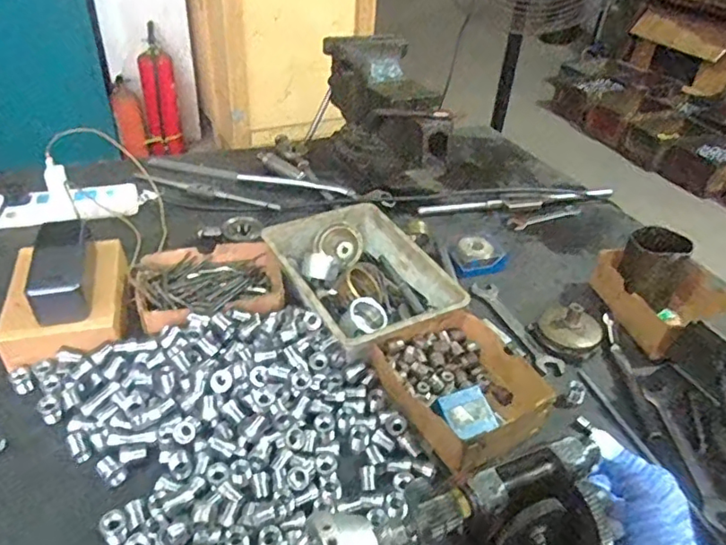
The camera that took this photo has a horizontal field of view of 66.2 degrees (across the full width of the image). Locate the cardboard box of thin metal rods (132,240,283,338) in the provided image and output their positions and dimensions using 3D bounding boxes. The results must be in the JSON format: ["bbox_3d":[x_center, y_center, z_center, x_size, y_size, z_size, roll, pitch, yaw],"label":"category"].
[{"bbox_3d":[-0.188,0.018,0.702,0.182,0.039,0.139,-11,39,-20],"label":"cardboard box of thin metal rods"}]

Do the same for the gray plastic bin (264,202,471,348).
[{"bbox_3d":[-0.007,0.009,0.721,0.171,0.067,0.244,-17,41,-26],"label":"gray plastic bin"}]

